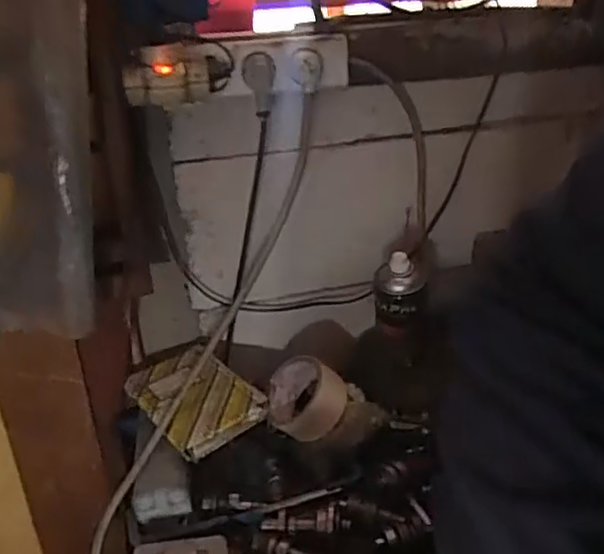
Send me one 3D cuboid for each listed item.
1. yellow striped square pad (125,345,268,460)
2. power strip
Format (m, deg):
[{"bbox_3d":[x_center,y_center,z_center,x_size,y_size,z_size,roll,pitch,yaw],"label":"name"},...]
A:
[{"bbox_3d":[-0.128,0.142,0.766,0.114,0.036,0.164,-20,30,-31],"label":"yellow striped square pad"},{"bbox_3d":[-0.065,-0.224,0.698,0.256,0.061,0.067,-14,27,-22],"label":"power strip"}]

